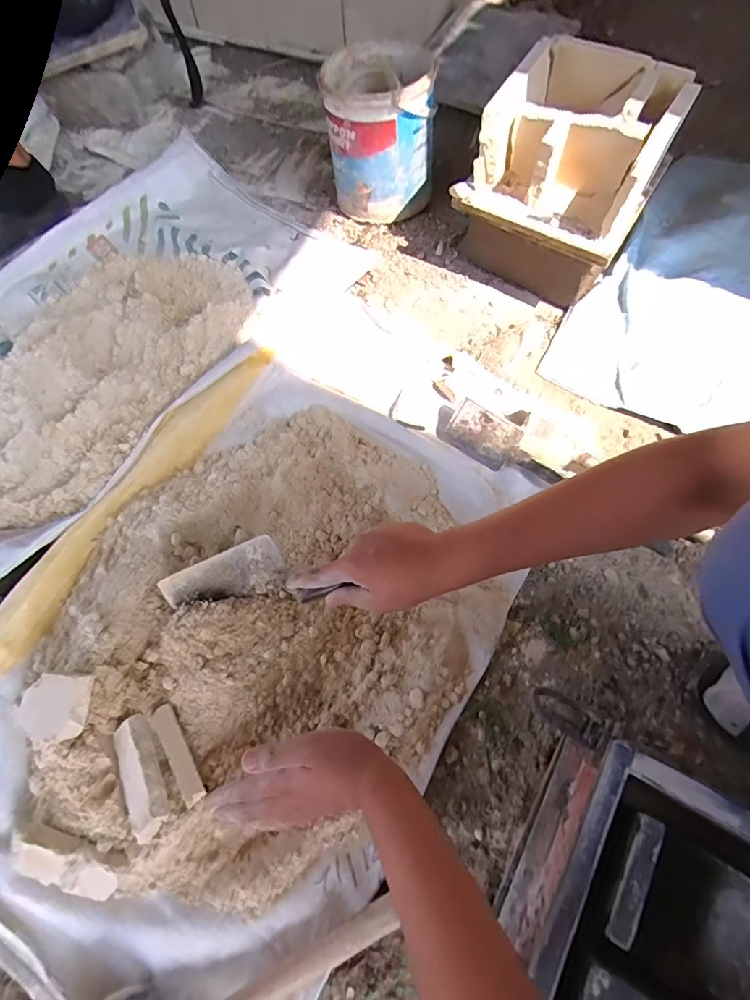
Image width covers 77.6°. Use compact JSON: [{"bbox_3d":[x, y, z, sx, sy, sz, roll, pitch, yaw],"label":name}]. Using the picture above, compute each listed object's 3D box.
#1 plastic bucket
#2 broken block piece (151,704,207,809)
[{"bbox_3d":[0.009,-0.614,0.788,0.171,0.189,0.184,-8,67,-1],"label":"plastic bucket"},{"bbox_3d":[-0.202,0.256,0.472,0.021,0.008,0.100,-34,70,-11],"label":"broken block piece"}]

